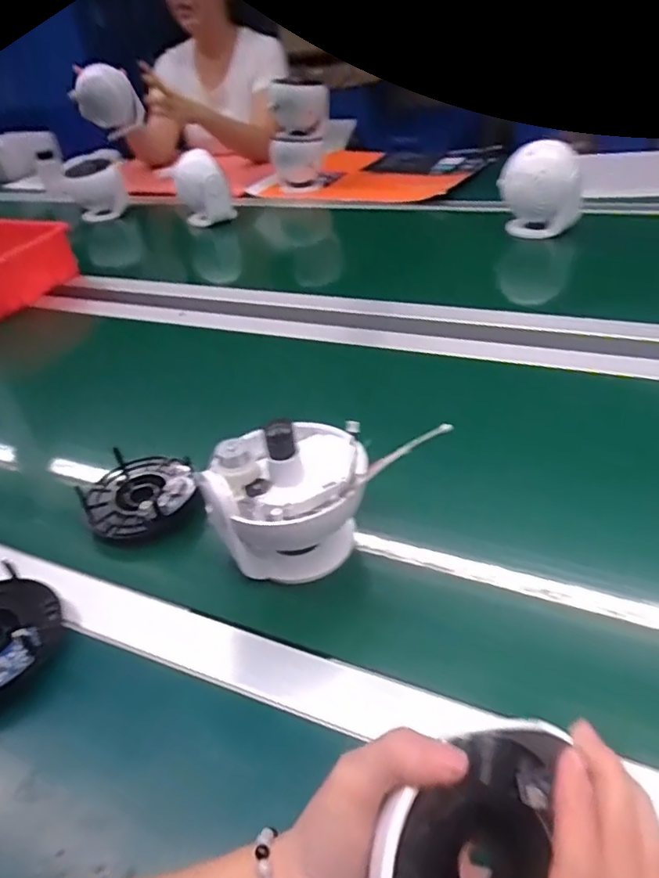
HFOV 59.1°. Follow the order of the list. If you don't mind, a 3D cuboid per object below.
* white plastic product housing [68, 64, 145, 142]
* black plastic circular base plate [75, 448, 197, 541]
[{"bbox_3d":[-0.483,-0.734,1.272,0.135,0.136,0.110,-23,40,-15],"label":"white plastic product housing"},{"bbox_3d":[-0.172,0.046,0.527,0.098,0.028,0.096,-6,38,5],"label":"black plastic circular base plate"}]

